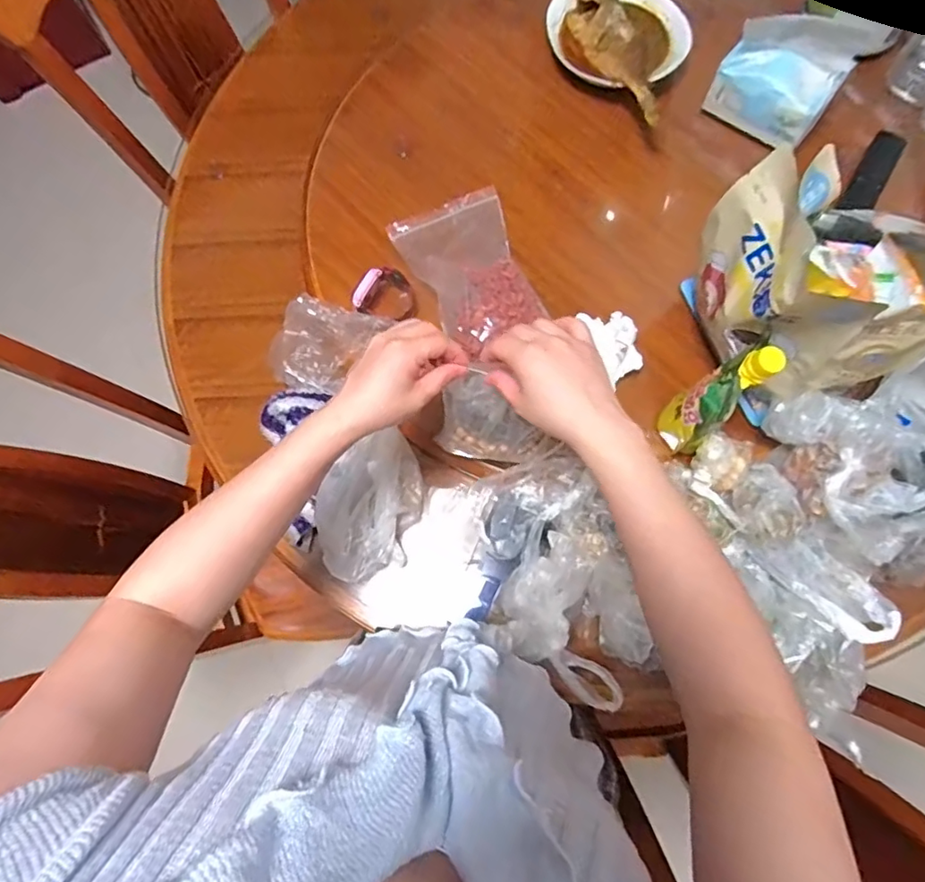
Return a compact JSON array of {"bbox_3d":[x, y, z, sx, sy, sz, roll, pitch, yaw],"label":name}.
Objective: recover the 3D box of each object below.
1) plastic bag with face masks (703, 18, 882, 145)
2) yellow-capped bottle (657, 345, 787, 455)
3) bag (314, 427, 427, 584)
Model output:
[{"bbox_3d":[0.385,-0.440,0.682,0.133,0.105,0.081,37,76,13],"label":"plastic bag with face masks"},{"bbox_3d":[0.232,-0.033,0.539,0.047,0.191,0.061,39,77,13],"label":"yellow-capped bottle"},{"bbox_3d":[-0.101,0.071,0.627,0.098,0.058,0.166,15,72,7],"label":"bag"}]

